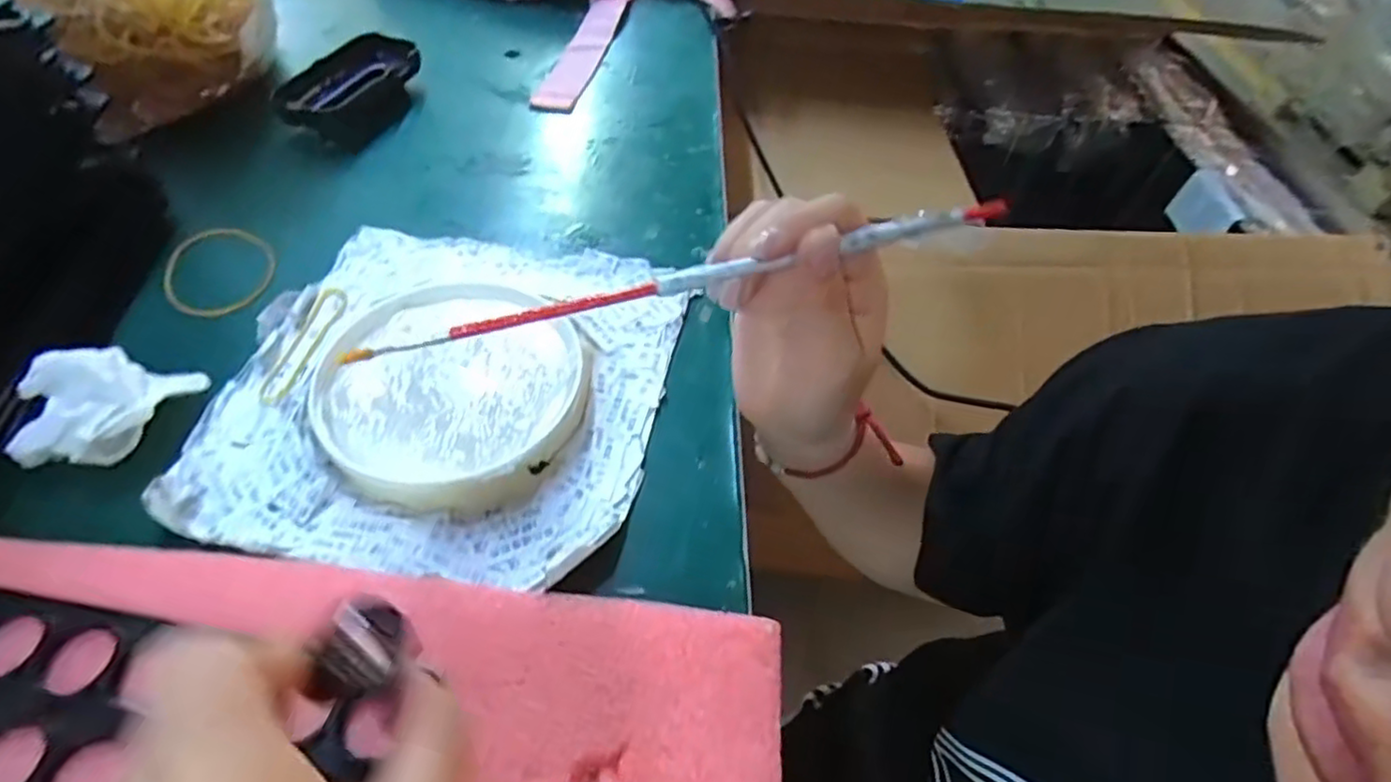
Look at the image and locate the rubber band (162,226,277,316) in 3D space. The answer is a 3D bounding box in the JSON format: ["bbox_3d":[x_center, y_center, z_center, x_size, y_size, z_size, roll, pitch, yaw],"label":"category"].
[{"bbox_3d":[-0.263,-0.067,0.373,0.056,0.004,0.066,-29,64,-28],"label":"rubber band"}]

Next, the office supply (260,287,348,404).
[{"bbox_3d":[-0.194,-0.024,0.337,0.015,0.005,0.076,8,50,3],"label":"office supply"}]

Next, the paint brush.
[{"bbox_3d":[-0.006,-0.041,0.248,0.246,0.007,0.005,-13,52,-2],"label":"paint brush"}]

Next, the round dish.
[{"bbox_3d":[-0.117,-0.009,0.321,0.138,0.015,0.119,32,56,21],"label":"round dish"}]

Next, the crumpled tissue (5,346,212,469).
[{"bbox_3d":[-0.258,0.004,0.290,0.045,0.032,0.063,21,52,14],"label":"crumpled tissue"}]

